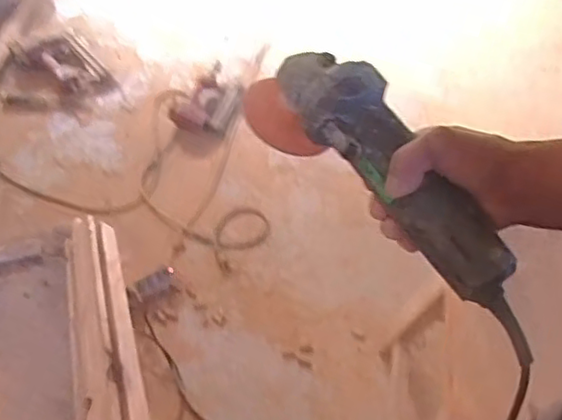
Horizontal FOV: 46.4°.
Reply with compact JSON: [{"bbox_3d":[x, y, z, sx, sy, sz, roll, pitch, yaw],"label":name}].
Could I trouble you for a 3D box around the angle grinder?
[{"bbox_3d":[0.083,-0.040,0.550,0.085,0.085,0.281,-33,65,-24],"label":"angle grinder"}]

